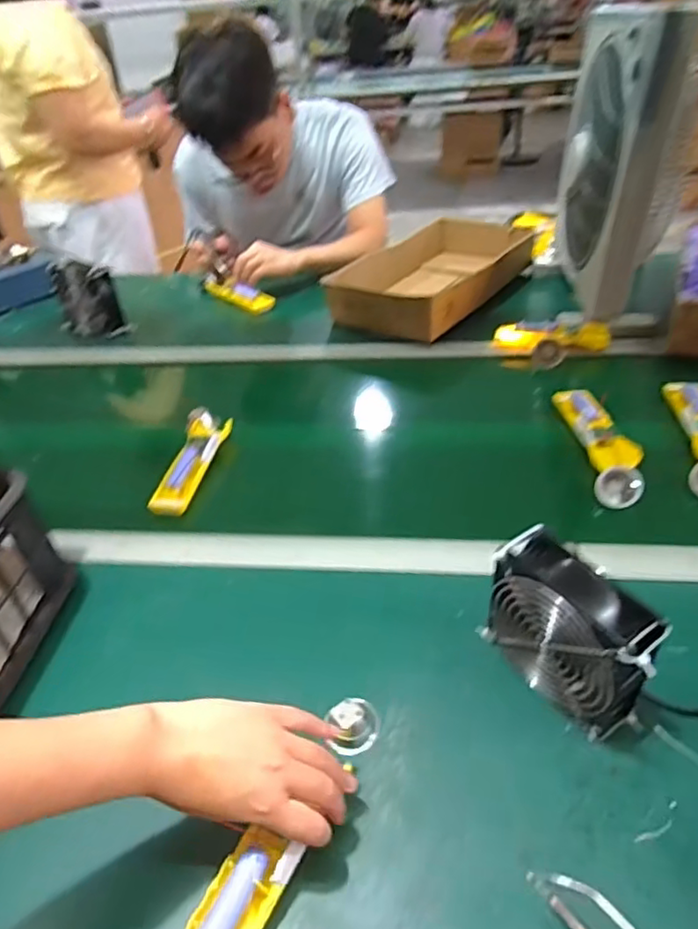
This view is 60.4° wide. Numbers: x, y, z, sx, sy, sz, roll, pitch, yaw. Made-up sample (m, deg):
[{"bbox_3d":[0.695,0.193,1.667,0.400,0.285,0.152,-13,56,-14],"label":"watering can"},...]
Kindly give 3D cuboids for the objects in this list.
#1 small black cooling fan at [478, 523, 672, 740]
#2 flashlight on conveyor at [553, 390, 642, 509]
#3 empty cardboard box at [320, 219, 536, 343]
[{"bbox_3d":[0.172,0.133,0.469,0.056,0.121,0.130,-24,41,-22],"label":"small black cooling fan"},{"bbox_3d":[0.307,-0.027,0.735,0.066,0.041,0.218,-3,38,3],"label":"flashlight on conveyor"},{"bbox_3d":[0.164,-0.356,1.116,0.243,0.074,0.415,19,44,28],"label":"empty cardboard box"}]

